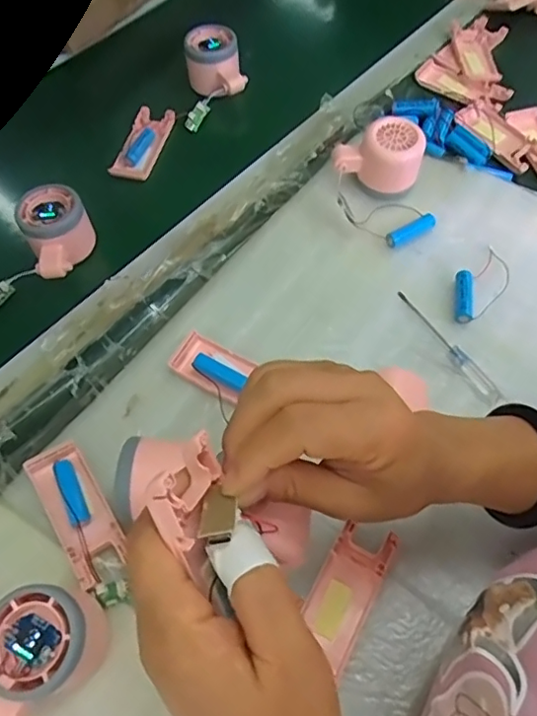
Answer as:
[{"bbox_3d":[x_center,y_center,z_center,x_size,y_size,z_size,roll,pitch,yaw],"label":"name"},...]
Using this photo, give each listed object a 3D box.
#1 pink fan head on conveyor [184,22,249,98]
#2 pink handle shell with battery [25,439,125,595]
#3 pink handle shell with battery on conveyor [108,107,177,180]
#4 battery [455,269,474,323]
[{"bbox_3d":[-0.059,-0.324,0.614,0.056,0.048,0.075,-13,61,-5],"label":"pink fan head on conveyor"},{"bbox_3d":[-0.135,0.107,0.394,0.038,0.020,0.102,-32,64,-16],"label":"pink handle shell with battery"},{"bbox_3d":[-0.133,-0.229,0.592,0.043,0.015,0.101,11,61,8],"label":"pink handle shell with battery on conveyor"},{"bbox_3d":[0.168,-0.054,0.477,0.014,0.012,0.051,8,61,7],"label":"battery"}]

